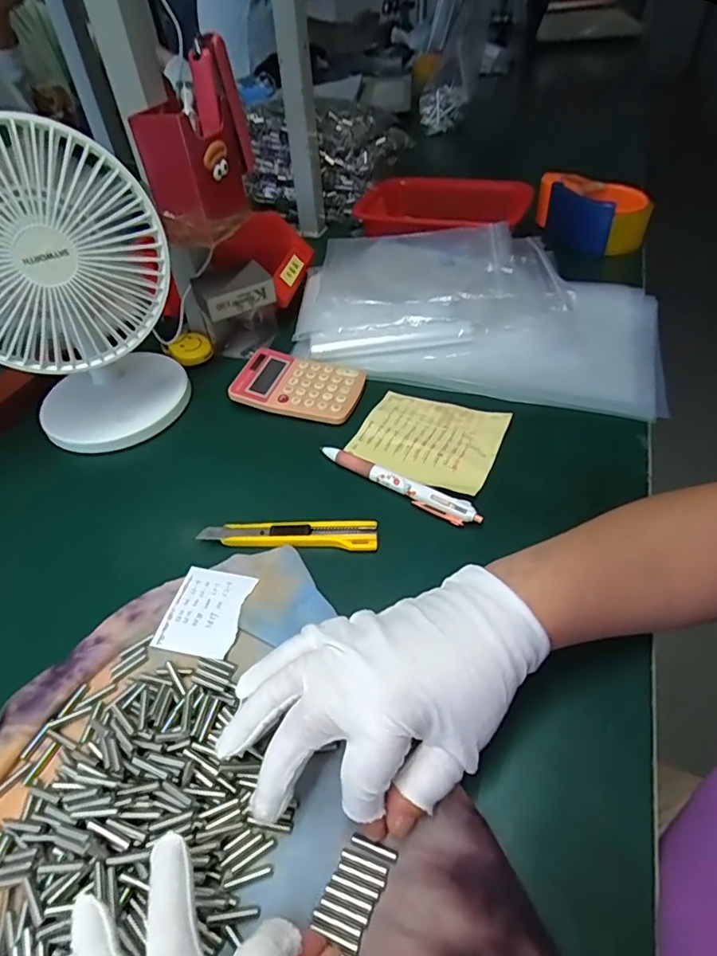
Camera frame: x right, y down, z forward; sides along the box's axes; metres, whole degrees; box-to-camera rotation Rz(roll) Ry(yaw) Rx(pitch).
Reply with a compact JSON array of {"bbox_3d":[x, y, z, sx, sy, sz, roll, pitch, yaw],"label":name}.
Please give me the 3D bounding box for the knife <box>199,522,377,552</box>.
[{"bbox_3d":[-0.050,0.040,0.382,0.126,0.007,0.020,1,48,6],"label":"knife"}]

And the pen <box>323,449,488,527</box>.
[{"bbox_3d":[0.029,0.003,0.408,0.140,0.014,0.014,26,55,25],"label":"pen"}]

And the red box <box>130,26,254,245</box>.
[{"bbox_3d":[-0.137,-0.277,0.443,0.058,0.117,0.095,11,48,16],"label":"red box"}]

